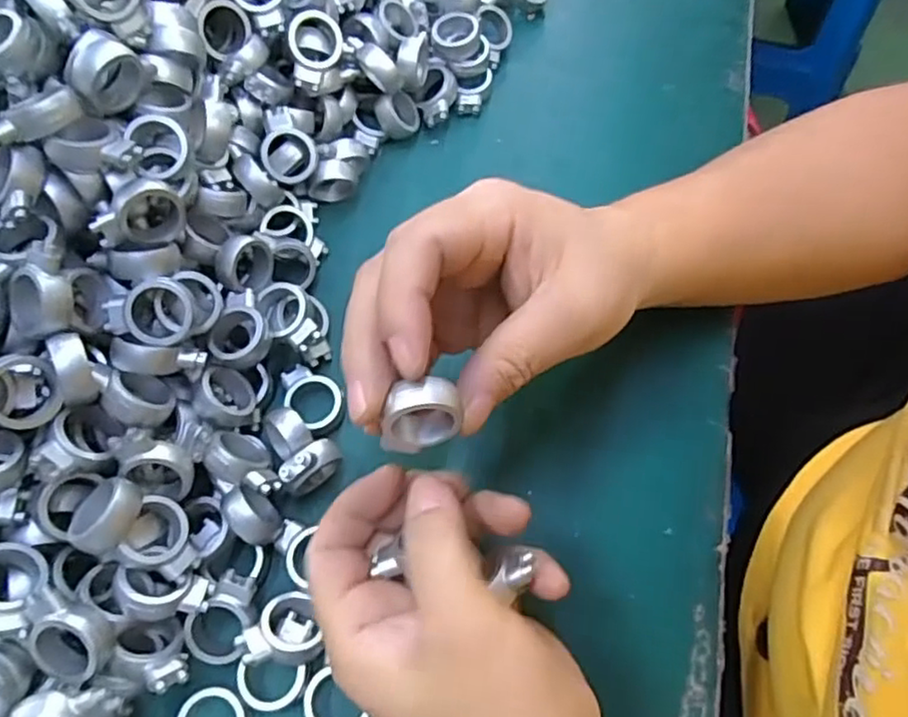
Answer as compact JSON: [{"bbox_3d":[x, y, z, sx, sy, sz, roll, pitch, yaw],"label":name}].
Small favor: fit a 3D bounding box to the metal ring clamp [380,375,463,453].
[{"bbox_3d":[-0.012,0.018,0.207,0.024,0.021,0.015,-15,68,-8],"label":"metal ring clamp"}]

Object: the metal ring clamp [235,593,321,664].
[{"bbox_3d":[-0.065,0.103,0.248,0.026,0.016,0.026,-25,69,-11],"label":"metal ring clamp"}]

